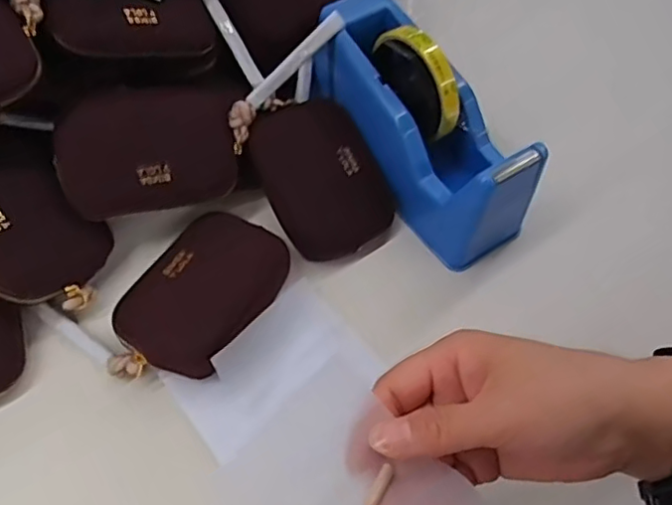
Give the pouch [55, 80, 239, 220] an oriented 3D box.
[{"bbox_3d":[-0.130,-0.070,0.413,0.116,0.037,0.079,-14,104,-27],"label":"pouch"}]

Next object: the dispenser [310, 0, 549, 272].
[{"bbox_3d":[0.061,-0.099,0.424,0.069,0.100,0.213,-28,79,-18],"label":"dispenser"}]

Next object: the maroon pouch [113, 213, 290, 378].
[{"bbox_3d":[-0.087,0.025,0.398,0.081,0.028,0.112,30,64,13],"label":"maroon pouch"}]

